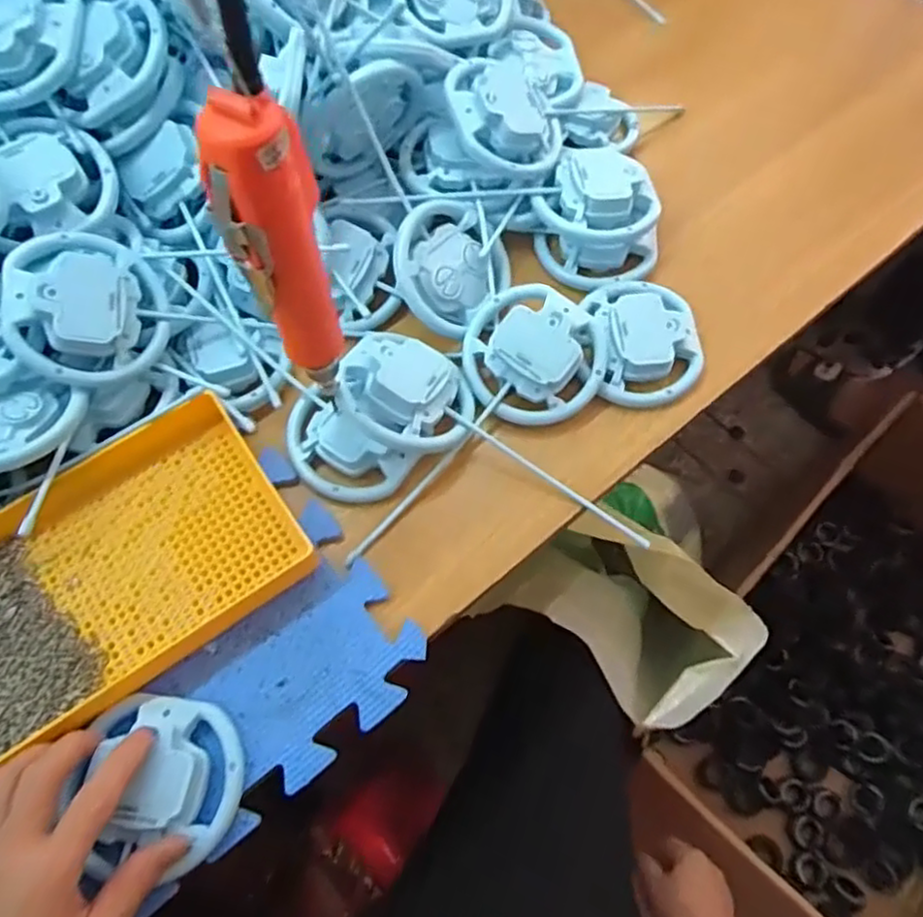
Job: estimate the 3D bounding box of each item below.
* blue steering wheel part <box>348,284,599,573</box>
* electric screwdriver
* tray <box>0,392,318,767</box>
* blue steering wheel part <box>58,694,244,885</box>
[{"bbox_3d":[0.013,-0.034,0.497,0.104,0.037,0.216,38,84,16],"label":"blue steering wheel part"},{"bbox_3d":[-0.083,-0.091,0.347,0.042,0.190,0.031,-18,67,-7],"label":"electric screwdriver"},{"bbox_3d":[-0.231,0.077,0.442,0.243,0.031,0.145,-33,70,-13],"label":"tray"},{"bbox_3d":[-0.174,0.188,0.399,0.086,0.025,0.093,5,66,3],"label":"blue steering wheel part"}]

